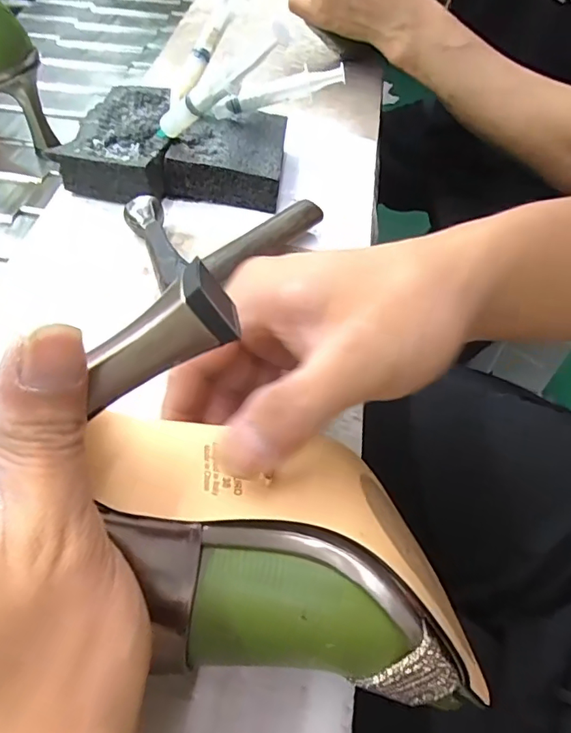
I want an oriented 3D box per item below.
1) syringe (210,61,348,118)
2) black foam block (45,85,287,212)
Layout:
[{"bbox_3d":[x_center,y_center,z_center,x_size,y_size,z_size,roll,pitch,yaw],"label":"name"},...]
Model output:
[{"bbox_3d":[-0.006,-0.219,0.406,0.107,0.020,0.009,-11,52,12],"label":"syringe"},{"bbox_3d":[-0.085,-0.180,0.415,0.162,0.032,0.122,5,52,-1],"label":"black foam block"}]

